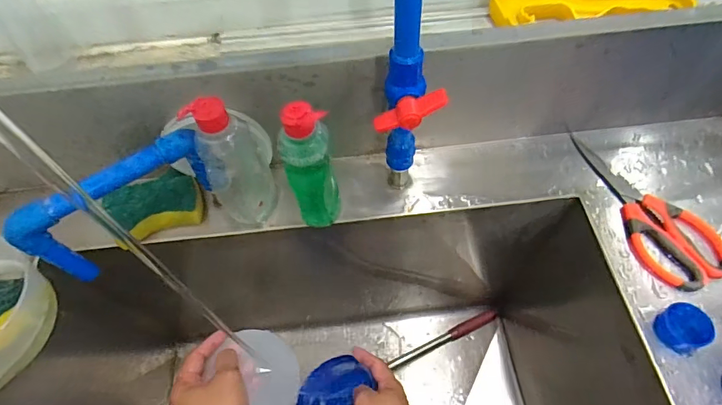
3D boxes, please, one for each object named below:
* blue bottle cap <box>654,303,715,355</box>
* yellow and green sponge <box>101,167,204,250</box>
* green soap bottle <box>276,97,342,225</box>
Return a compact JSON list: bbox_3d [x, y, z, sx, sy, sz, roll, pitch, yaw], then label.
[{"bbox_3d":[0.292,0.114,0.381,0.040,0.020,0.039,-1,58,2],"label":"blue bottle cap"},{"bbox_3d":[-0.228,0.002,0.469,0.098,0.024,0.069,-22,60,-11],"label":"yellow and green sponge"},{"bbox_3d":[-0.050,-0.029,0.411,0.050,0.154,0.045,-15,59,-7],"label":"green soap bottle"}]

